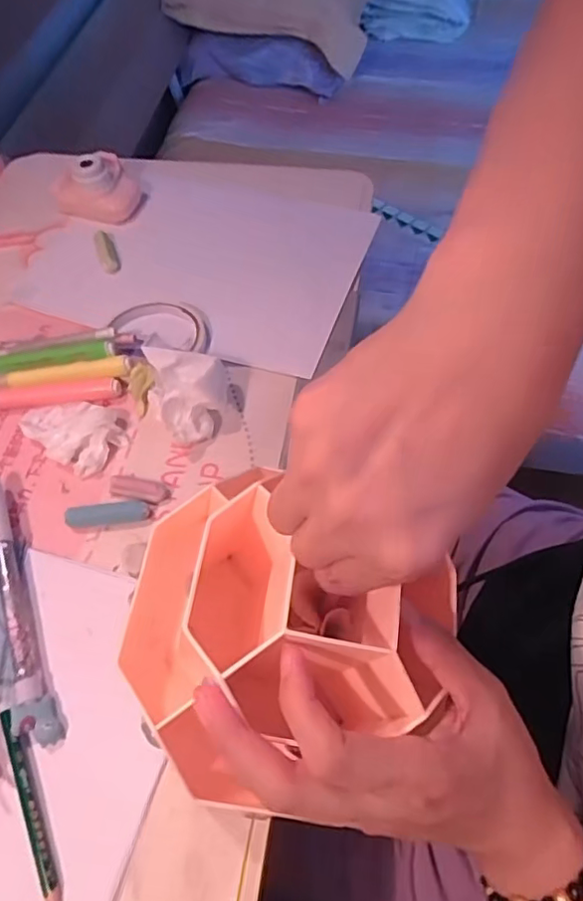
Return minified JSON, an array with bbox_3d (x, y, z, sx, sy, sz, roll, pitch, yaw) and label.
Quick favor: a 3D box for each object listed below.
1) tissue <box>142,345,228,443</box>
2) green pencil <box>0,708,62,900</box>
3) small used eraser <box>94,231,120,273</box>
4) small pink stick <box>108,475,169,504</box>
[{"bbox_3d":[-0.075,-0.041,0.420,0.055,0.045,0.062,-12,60,-3],"label":"tissue"},{"bbox_3d":[-0.141,0.194,0.305,0.008,0.008,0.109,-26,62,-11],"label":"green pencil"},{"bbox_3d":[-0.173,-0.187,0.531,0.017,0.016,0.044,-19,61,-8],"label":"small used eraser"},{"bbox_3d":[-0.109,0.027,0.404,0.039,0.012,0.016,10,61,9],"label":"small pink stick"}]

